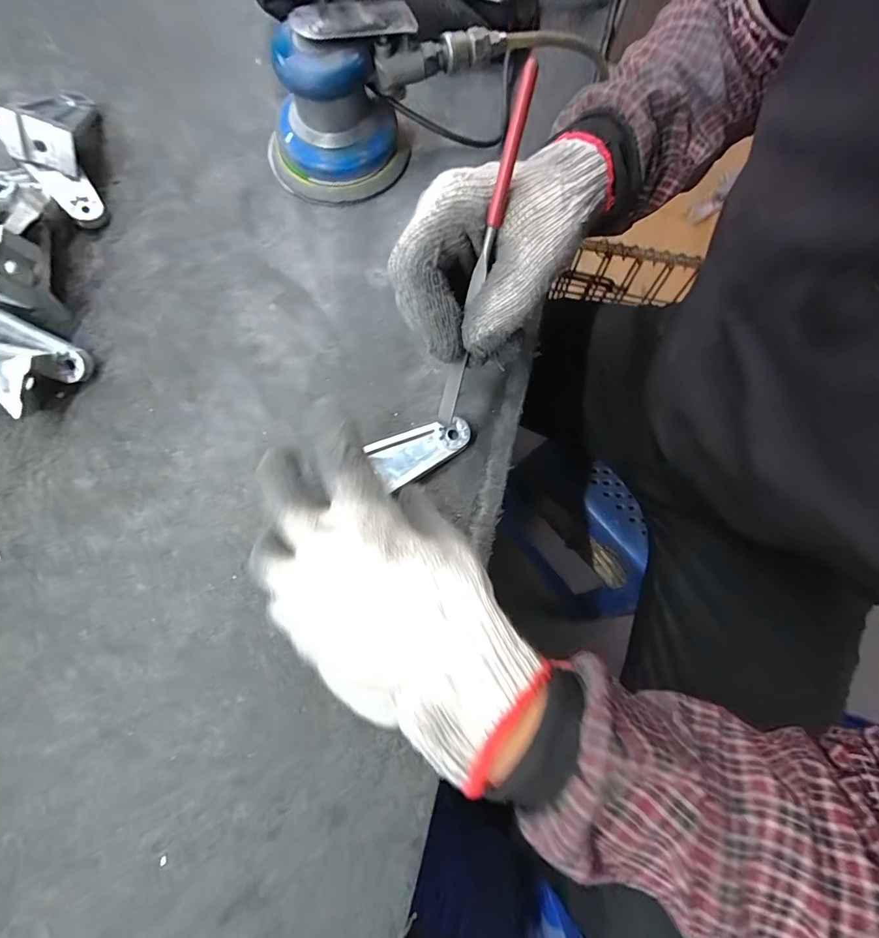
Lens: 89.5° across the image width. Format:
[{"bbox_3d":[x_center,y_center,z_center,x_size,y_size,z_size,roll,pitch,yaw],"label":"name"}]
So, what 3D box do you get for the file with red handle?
[{"bbox_3d":[0.022,-0.105,0.236,0.010,0.008,0.176,15,117,4],"label":"file with red handle"}]

